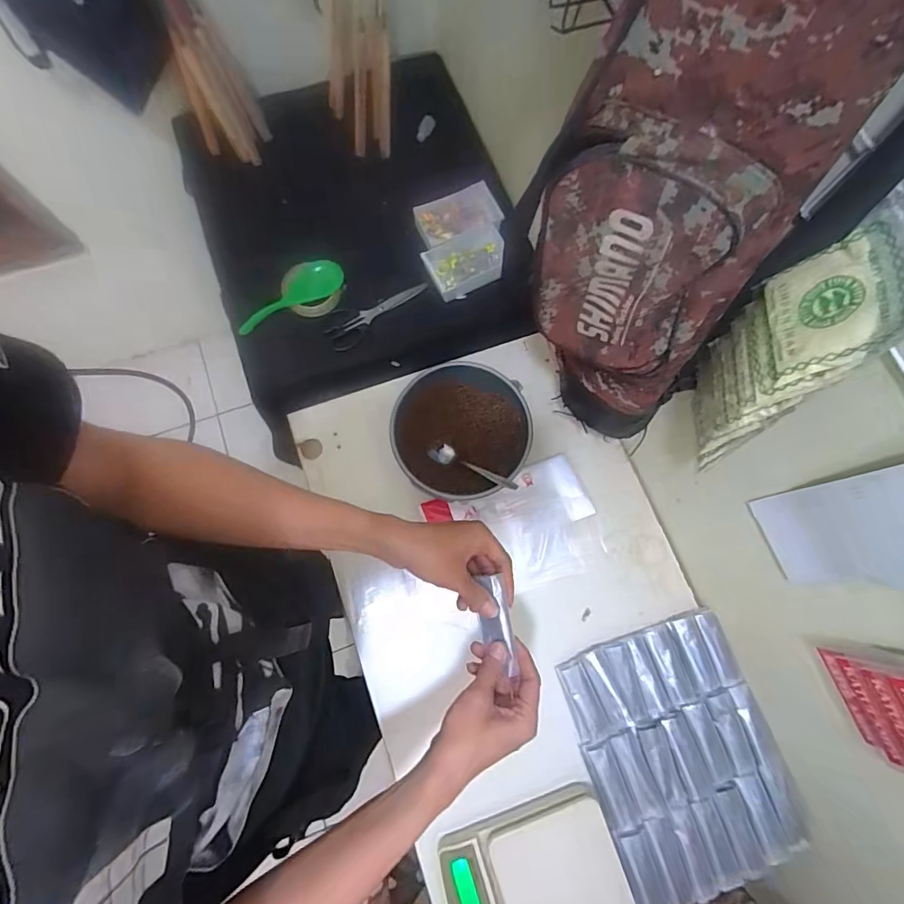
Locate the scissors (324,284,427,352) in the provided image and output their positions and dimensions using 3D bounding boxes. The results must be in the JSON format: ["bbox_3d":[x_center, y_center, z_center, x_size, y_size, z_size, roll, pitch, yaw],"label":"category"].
[{"bbox_3d":[-0.135,-0.245,0.803,0.187,0.010,0.063,-39,80,-11],"label":"scissors"}]

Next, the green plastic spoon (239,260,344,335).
[{"bbox_3d":[-0.269,-0.259,0.782,0.187,0.032,0.054,-29,78,-9],"label":"green plastic spoon"}]

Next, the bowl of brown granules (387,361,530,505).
[{"bbox_3d":[0.014,-0.026,0.704,0.195,0.094,0.201,0,75,-1],"label":"bowl of brown granules"}]

